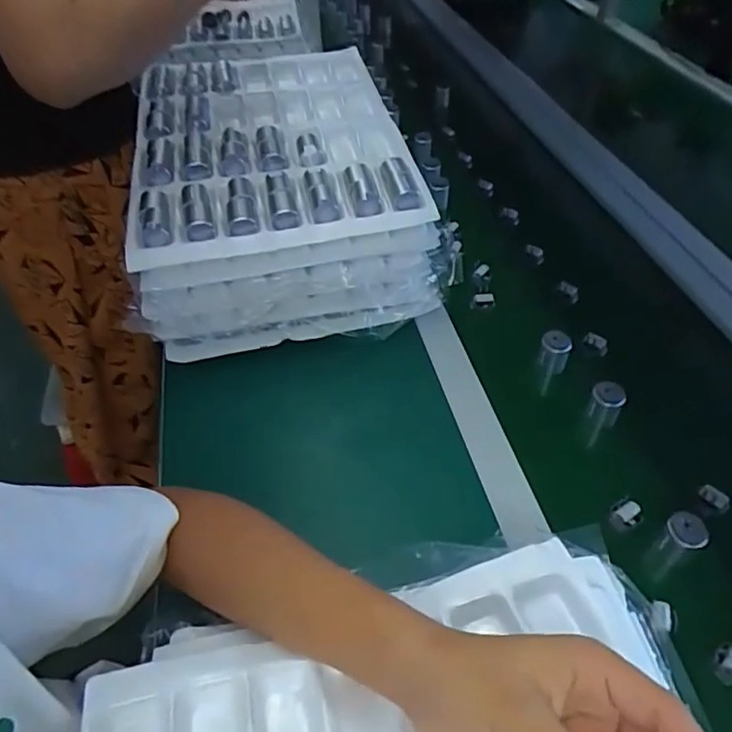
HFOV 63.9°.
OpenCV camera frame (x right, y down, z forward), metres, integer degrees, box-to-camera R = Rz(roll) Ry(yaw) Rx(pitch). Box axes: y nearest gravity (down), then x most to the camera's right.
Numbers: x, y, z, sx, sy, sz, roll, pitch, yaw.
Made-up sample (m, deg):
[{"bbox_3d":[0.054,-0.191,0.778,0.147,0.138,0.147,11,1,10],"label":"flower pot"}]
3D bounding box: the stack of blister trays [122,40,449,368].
[{"bbox_3d":[-0.110,-0.236,0.773,0.331,0.147,0.457,-9,48,-4],"label":"stack of blister trays"}]

